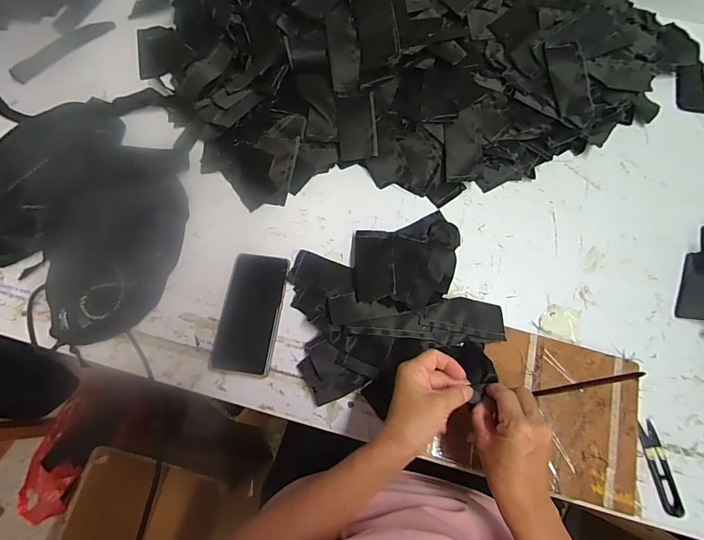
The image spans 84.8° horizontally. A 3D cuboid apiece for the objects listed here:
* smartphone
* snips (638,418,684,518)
[{"bbox_3d":[-0.136,0.056,0.518,0.078,0.012,0.161,7,69,2],"label":"smartphone"},{"bbox_3d":[0.367,0.235,0.459,0.025,0.004,0.101,-3,68,-2],"label":"snips"}]

